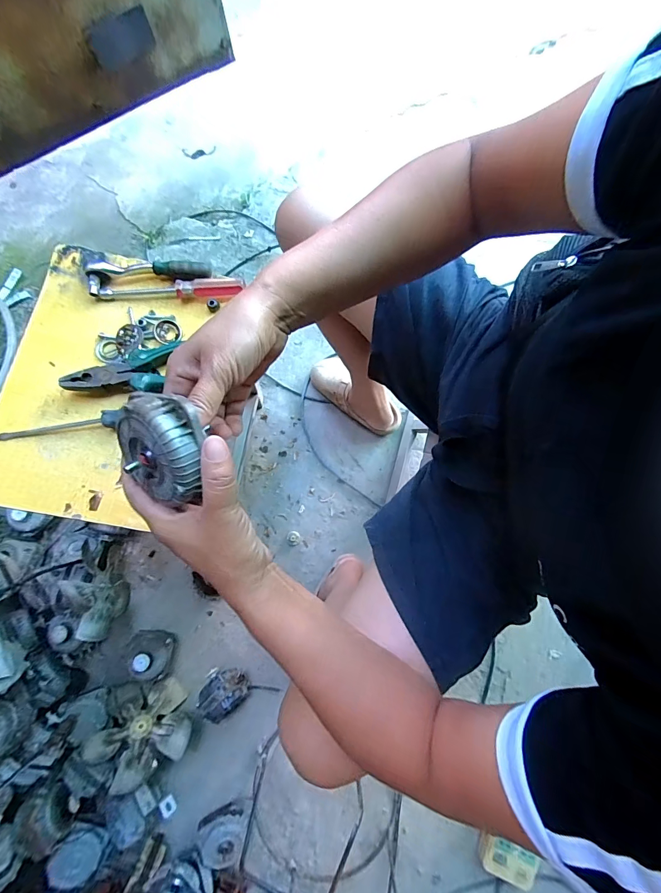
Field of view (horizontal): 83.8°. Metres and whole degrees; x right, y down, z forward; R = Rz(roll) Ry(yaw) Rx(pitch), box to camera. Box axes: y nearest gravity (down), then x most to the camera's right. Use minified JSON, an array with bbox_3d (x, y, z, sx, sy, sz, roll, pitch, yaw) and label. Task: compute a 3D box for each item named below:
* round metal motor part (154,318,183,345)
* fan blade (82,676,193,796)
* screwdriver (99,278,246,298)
[{"bbox_3d":[-0.205,-0.144,0.462,0.034,0.012,0.034,0,80,1],"label":"round metal motor part"},{"bbox_3d":[-0.368,0.552,0.711,0.172,0.040,0.172,10,33,-6],"label":"fan blade"},{"bbox_3d":[-0.198,-0.199,0.465,0.177,0.018,0.021,-1,80,0],"label":"screwdriver"}]

